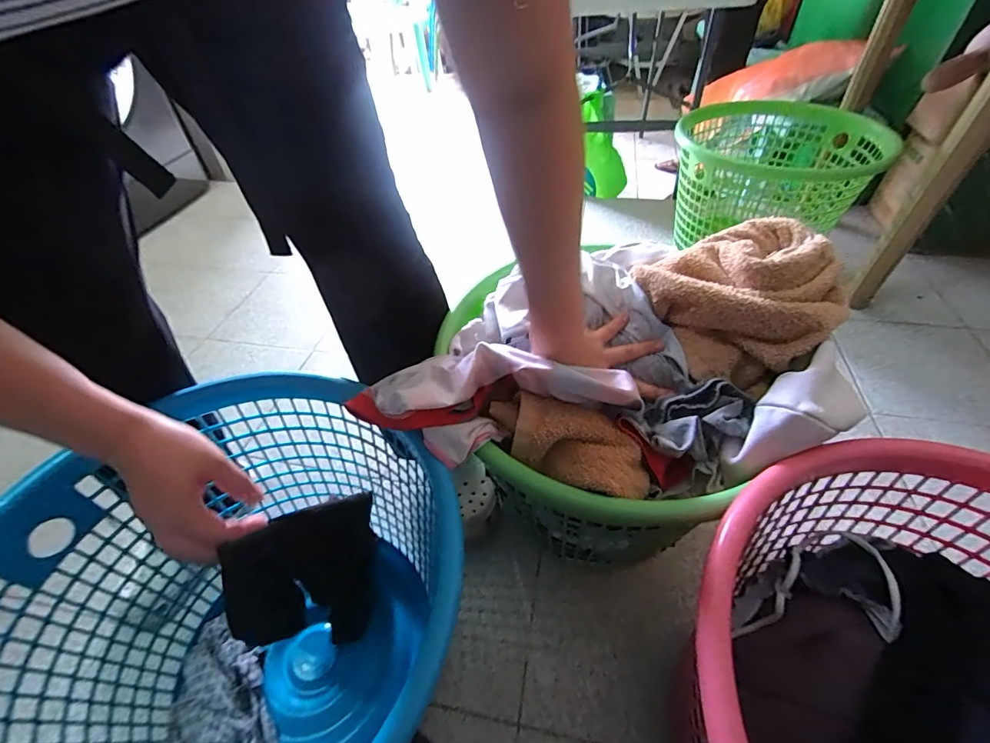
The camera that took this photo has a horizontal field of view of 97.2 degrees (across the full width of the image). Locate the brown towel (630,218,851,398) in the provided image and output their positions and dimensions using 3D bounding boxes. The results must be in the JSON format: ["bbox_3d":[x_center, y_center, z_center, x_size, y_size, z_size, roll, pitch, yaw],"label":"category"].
[{"bbox_3d":[0.293,-0.094,0.511,0.209,0.102,0.189,-20,48,-16],"label":"brown towel"}]

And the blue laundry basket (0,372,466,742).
[{"bbox_3d":[-0.264,0.280,0.484,0.426,0.326,0.412,-26,50,-20],"label":"blue laundry basket"}]

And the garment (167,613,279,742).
[{"bbox_3d":[-0.333,0.425,0.529,0.098,0.053,0.255,-28,51,-22],"label":"garment"}]

